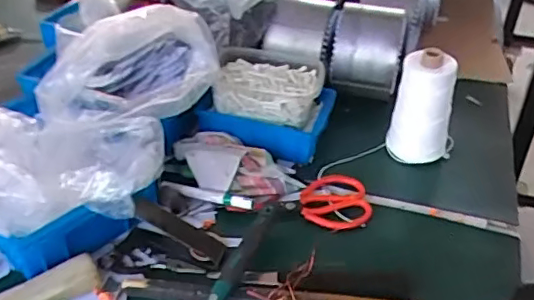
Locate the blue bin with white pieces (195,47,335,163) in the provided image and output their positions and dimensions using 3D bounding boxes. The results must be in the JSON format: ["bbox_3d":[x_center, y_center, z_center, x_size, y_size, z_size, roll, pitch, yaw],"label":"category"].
[{"bbox_3d":[0.006,-0.074,0.901,0.186,0.101,0.153,10,38,11],"label":"blue bin with white pieces"}]

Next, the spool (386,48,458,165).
[{"bbox_3d":[0.235,-0.065,0.848,0.091,0.154,0.073,13,39,15],"label":"spool"}]

